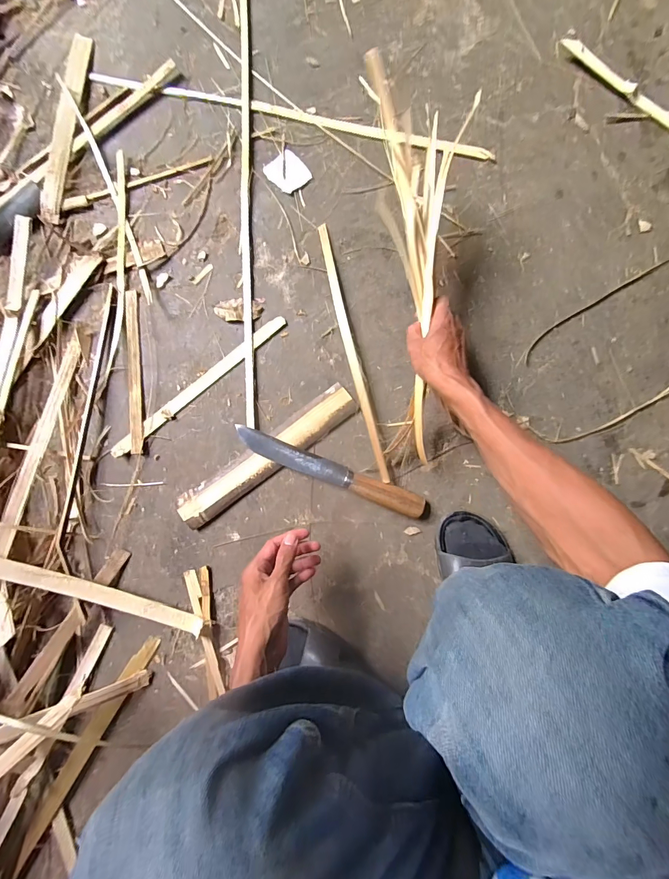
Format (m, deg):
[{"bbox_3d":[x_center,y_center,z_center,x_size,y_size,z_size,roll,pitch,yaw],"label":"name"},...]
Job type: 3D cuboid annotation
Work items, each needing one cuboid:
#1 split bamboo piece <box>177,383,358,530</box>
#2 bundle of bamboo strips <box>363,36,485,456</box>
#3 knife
[{"bbox_3d":[-0.101,0.025,0.570,0.309,0.020,0.057,-35,87,-2],"label":"split bamboo piece"},{"bbox_3d":[0.118,-0.225,0.504,0.122,0.049,0.494,-3,96,0],"label":"bundle of bamboo strips"},{"bbox_3d":[-0.009,0.049,0.564,0.300,0.030,0.034,22,87,2],"label":"knife"}]

